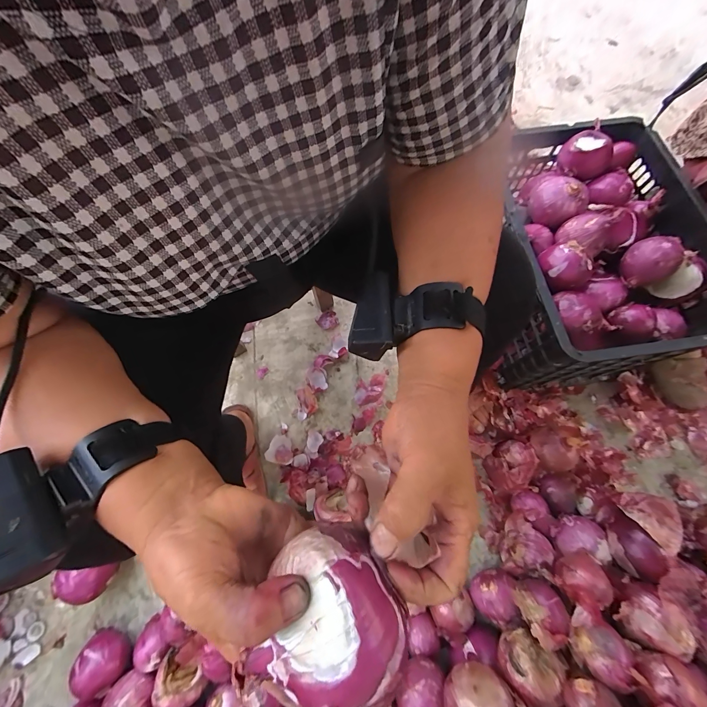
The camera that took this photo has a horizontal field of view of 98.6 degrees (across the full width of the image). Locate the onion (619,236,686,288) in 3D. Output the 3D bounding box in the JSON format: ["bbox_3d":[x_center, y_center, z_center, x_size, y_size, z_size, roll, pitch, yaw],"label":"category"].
[{"bbox_3d":[0.508,-0.158,0.522,0.070,0.070,0.074,-1,68,1],"label":"onion"}]

